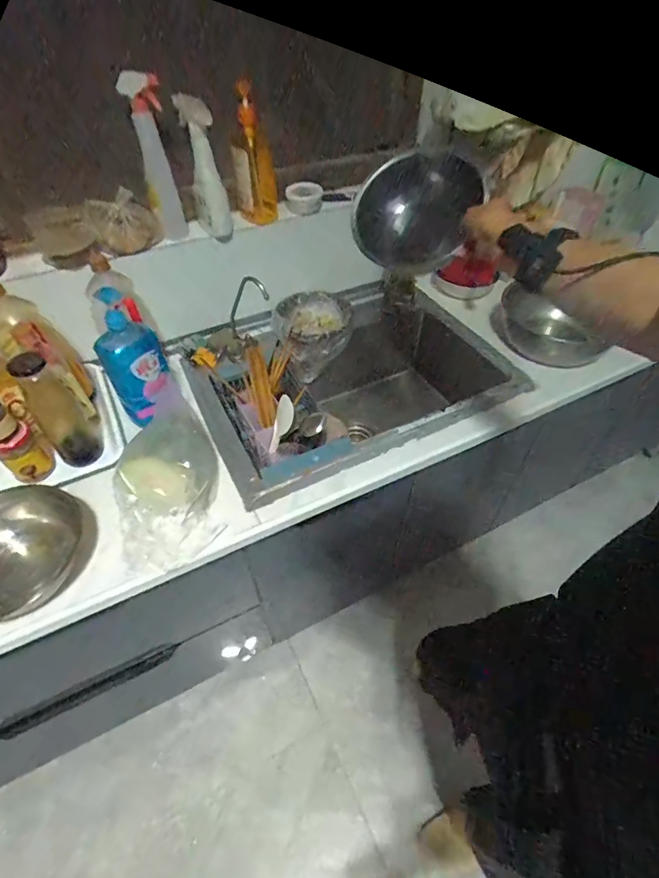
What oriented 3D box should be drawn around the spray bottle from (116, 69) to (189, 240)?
[{"bbox_3d":[-0.364,-0.576,0.929,0.070,0.310,0.059,-12,48,-11],"label":"spray bottle"}]

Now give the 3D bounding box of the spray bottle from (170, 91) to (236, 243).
[{"bbox_3d":[-0.271,-0.582,0.962,0.060,0.265,0.077,-24,51,-20],"label":"spray bottle"}]

